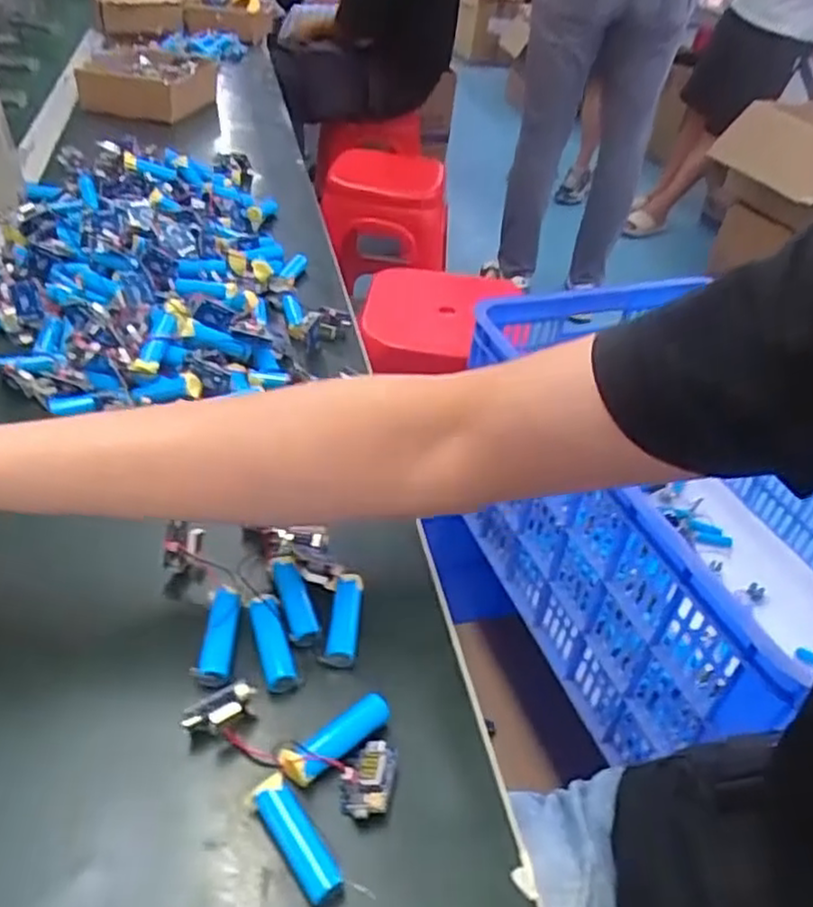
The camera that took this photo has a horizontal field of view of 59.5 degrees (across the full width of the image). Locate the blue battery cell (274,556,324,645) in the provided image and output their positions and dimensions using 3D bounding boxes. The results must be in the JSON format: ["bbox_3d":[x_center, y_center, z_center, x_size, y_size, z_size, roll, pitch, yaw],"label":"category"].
[{"bbox_3d":[-0.060,0.077,0.378,0.016,0.011,0.051,-12,43,-22],"label":"blue battery cell"}]

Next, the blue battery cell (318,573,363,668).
[{"bbox_3d":[-0.032,0.087,0.374,0.017,0.013,0.050,9,40,2],"label":"blue battery cell"}]

